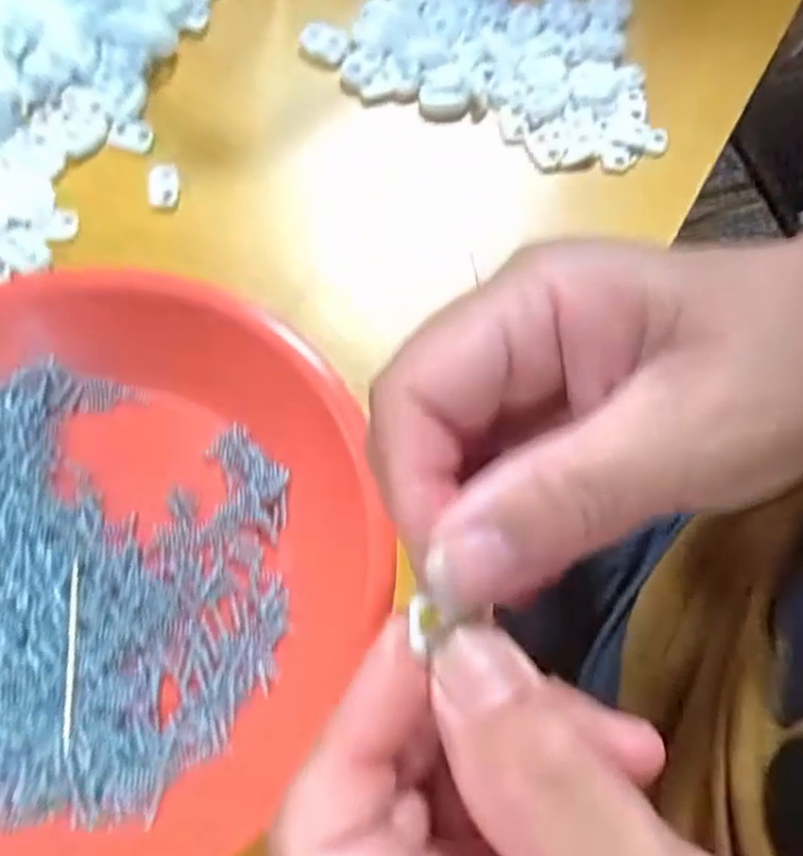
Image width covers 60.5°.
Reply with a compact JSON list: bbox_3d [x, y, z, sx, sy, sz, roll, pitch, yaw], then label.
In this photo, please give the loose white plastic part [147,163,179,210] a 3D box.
[{"bbox_3d":[-0.100,-0.101,0.289,0.012,0.005,0.019,-5,70,-5],"label":"loose white plastic part"}]

